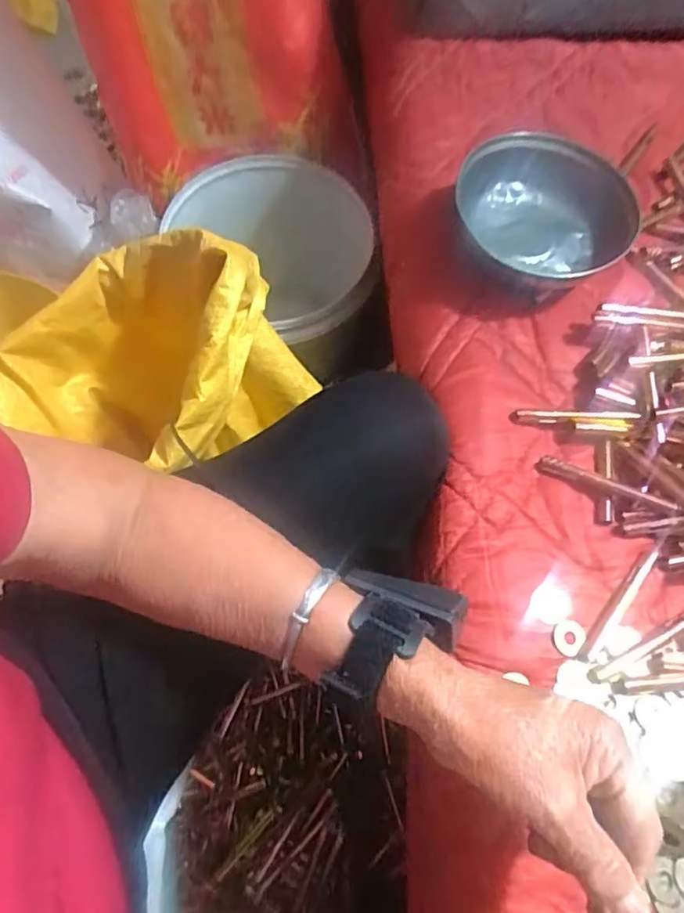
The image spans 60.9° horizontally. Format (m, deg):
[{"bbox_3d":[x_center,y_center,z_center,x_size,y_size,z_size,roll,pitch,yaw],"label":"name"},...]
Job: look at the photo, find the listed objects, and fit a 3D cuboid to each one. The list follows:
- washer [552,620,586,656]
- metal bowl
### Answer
[{"bbox_3d":[0.146,0.116,0.371,0.020,0.004,0.022,1,67,-2],"label":"washer"},{"bbox_3d":[0.163,-0.198,0.477,0.142,0.049,0.156,12,68,3],"label":"metal bowl"}]

